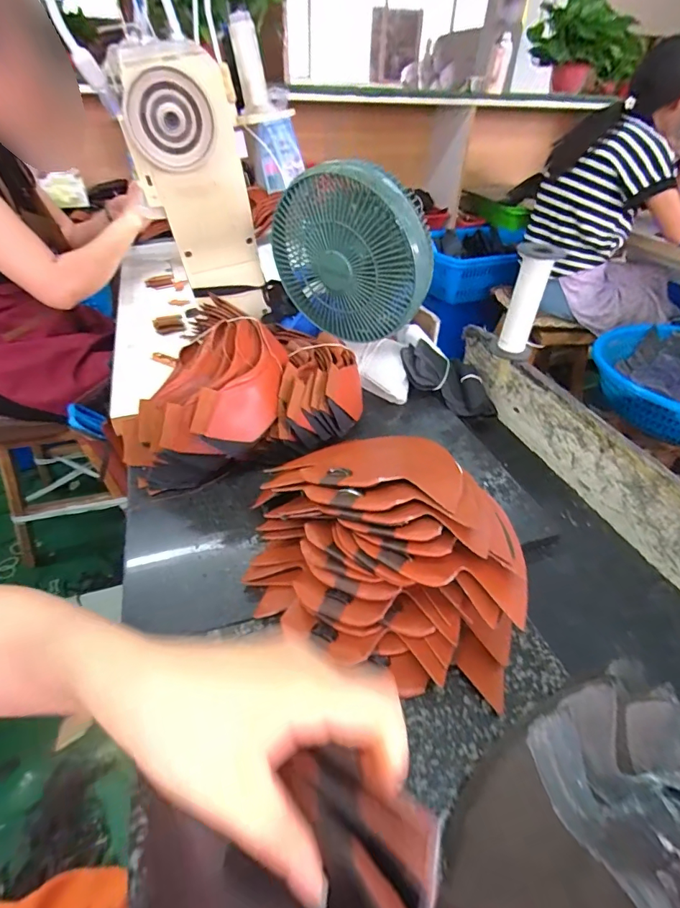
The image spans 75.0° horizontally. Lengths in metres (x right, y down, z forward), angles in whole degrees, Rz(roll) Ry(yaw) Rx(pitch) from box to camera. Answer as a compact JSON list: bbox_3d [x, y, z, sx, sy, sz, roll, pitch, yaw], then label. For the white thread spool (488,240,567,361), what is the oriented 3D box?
[{"bbox_3d":[0.252,-0.208,0.610,0.055,0.152,0.052,-1,40,1],"label":"white thread spool"}]

